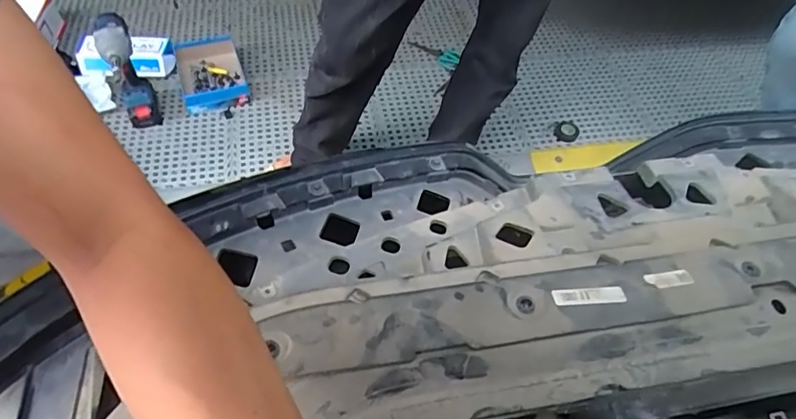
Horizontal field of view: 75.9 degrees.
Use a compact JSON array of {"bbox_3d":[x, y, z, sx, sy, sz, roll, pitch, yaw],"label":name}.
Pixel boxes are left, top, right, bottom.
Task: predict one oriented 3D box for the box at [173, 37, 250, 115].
[{"bbox_3d":[-0.559,-0.412,1.522,0.183,0.038,0.349,-15,56,-15],"label":"box"}]

